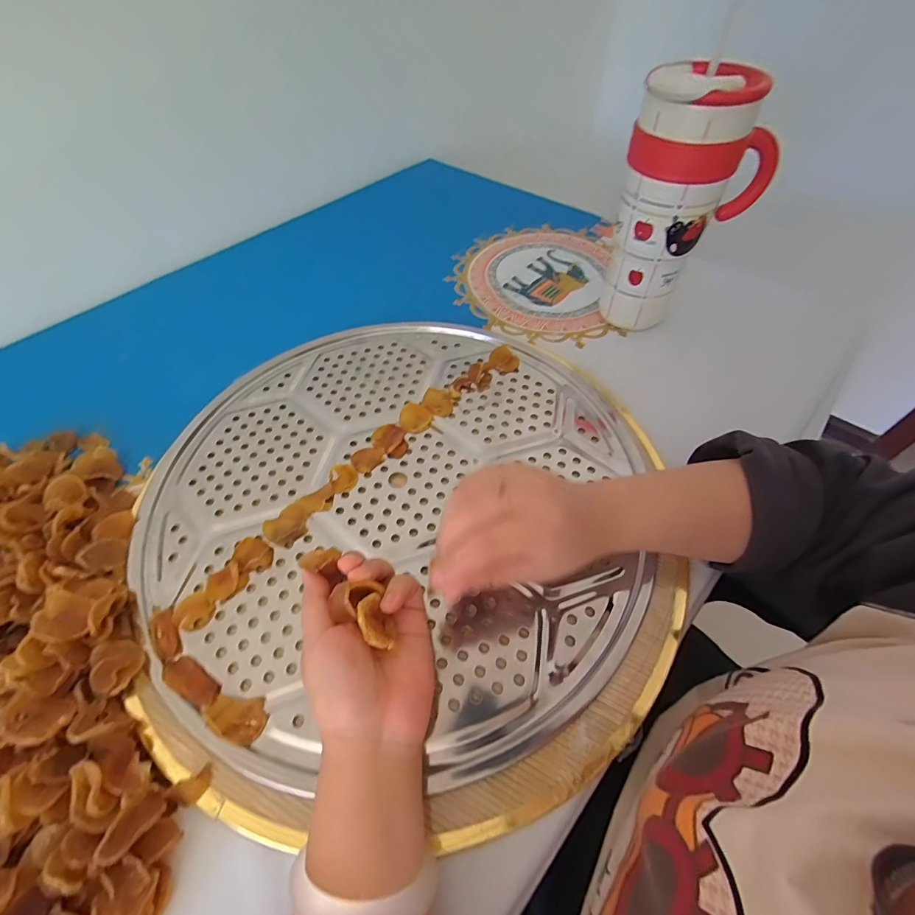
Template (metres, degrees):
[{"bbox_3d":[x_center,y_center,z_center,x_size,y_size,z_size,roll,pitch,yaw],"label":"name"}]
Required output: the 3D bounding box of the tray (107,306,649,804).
[{"bbox_3d":[-0.060,0.022,0.402,0.436,0.013,0.443,8,56,6],"label":"tray"}]

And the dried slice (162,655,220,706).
[{"bbox_3d":[-0.192,0.158,0.304,0.045,0.010,0.018,27,60,17],"label":"dried slice"}]

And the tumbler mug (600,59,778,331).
[{"bbox_3d":[0.238,-0.263,0.465,0.129,0.249,0.093,-31,61,-19],"label":"tumbler mug"}]

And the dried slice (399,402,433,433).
[{"bbox_3d":[-0.043,-0.042,0.443,0.031,0.011,0.034,0,55,0],"label":"dried slice"}]

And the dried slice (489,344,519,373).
[{"bbox_3d":[0.055,-0.118,0.497,0.033,0.009,0.045,6,56,5],"label":"dried slice"}]

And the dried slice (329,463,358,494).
[{"bbox_3d":[-0.108,0.018,0.397,0.027,0.014,0.021,-29,60,-18],"label":"dried slice"}]

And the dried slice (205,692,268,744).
[{"bbox_3d":[-0.152,0.175,0.290,0.040,0.012,0.026,17,57,12],"label":"dried slice"}]

